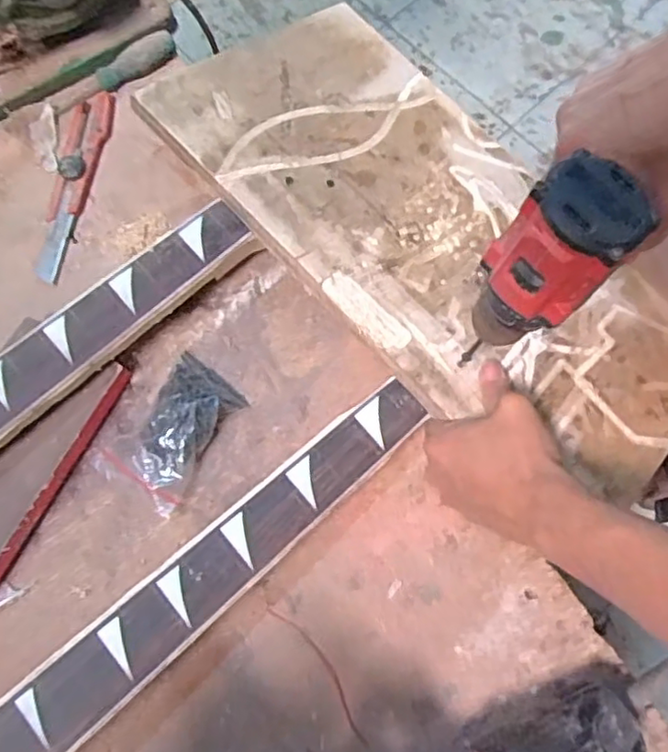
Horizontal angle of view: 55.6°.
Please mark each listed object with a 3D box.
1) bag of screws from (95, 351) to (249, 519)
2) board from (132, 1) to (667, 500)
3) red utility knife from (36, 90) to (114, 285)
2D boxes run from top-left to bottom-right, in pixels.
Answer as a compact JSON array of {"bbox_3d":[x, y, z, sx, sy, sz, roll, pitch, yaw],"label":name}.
[{"bbox_3d":[-0.129,0.043,0.503,0.070,0.034,0.111,33,77,10],"label":"bag of screws"},{"bbox_3d":[0.095,-0.122,0.541,0.501,0.017,0.254,46,63,8],"label":"board"},{"bbox_3d":[-0.236,-0.177,0.573,0.033,0.022,0.188,8,75,3],"label":"red utility knife"}]

